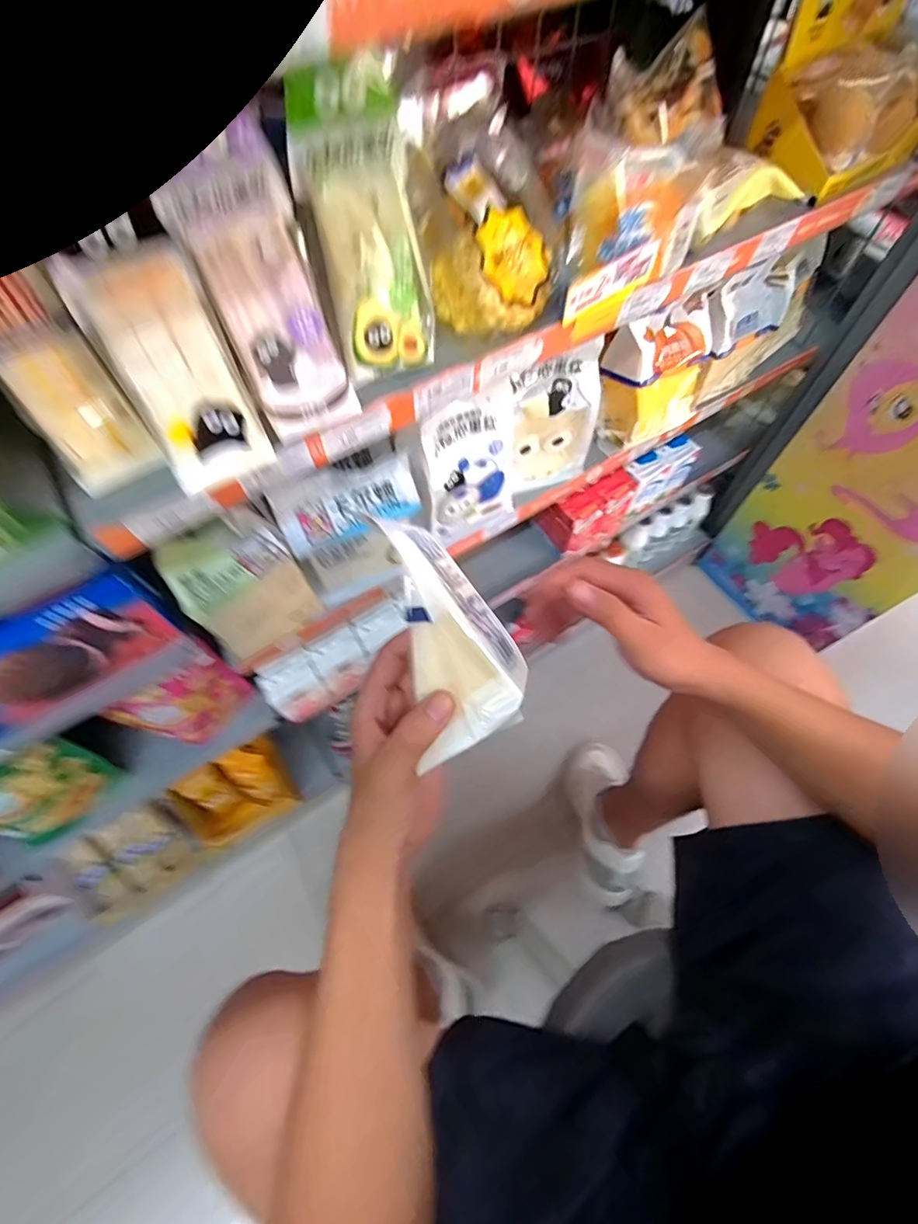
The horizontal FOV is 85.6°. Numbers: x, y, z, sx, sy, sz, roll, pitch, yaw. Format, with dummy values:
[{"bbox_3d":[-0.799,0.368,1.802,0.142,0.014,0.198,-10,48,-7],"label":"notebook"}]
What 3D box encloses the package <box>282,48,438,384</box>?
[{"bbox_3d":[-0.060,-0.249,0.332,0.069,0.159,0.026,-21,42,-10],"label":"package"}]

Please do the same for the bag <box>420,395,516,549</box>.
[{"bbox_3d":[0.012,-0.145,0.522,0.115,0.145,0.041,-30,68,-14],"label":"bag"}]

